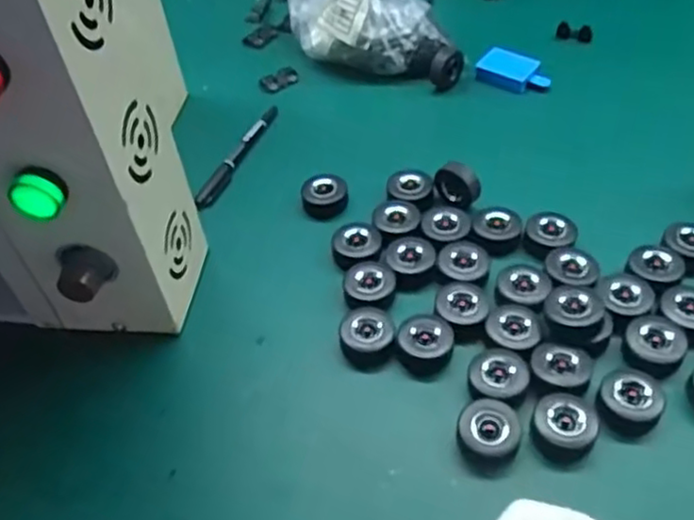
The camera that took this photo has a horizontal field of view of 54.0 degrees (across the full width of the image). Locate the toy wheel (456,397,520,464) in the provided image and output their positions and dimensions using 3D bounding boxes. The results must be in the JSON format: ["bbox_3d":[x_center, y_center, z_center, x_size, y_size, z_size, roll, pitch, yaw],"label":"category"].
[{"bbox_3d":[0.087,0.104,0.413,0.036,0.021,0.034,-3,50,4],"label":"toy wheel"}]

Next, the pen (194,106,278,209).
[{"bbox_3d":[-0.098,-0.096,0.614,0.012,0.008,0.143,15,53,18],"label":"pen"}]

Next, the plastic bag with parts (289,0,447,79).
[{"bbox_3d":[0.014,-0.255,0.684,0.140,0.094,0.129,-9,49,-1],"label":"plastic bag with parts"}]

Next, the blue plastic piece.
[{"bbox_3d":[0.164,-0.184,0.664,0.071,0.010,0.048,28,58,27],"label":"blue plastic piece"}]

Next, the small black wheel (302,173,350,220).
[{"bbox_3d":[-0.018,-0.053,0.568,0.038,0.022,0.034,-6,49,2],"label":"small black wheel"}]

